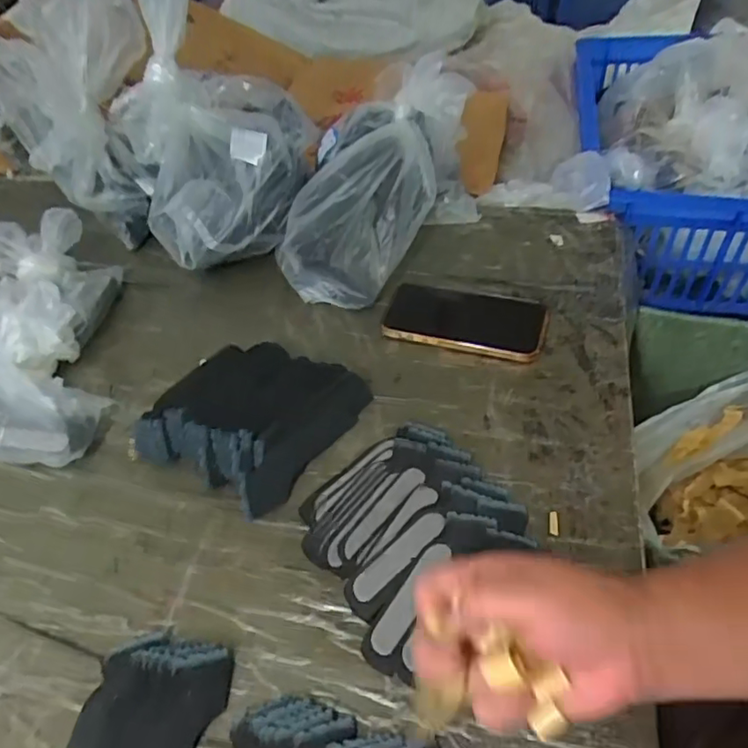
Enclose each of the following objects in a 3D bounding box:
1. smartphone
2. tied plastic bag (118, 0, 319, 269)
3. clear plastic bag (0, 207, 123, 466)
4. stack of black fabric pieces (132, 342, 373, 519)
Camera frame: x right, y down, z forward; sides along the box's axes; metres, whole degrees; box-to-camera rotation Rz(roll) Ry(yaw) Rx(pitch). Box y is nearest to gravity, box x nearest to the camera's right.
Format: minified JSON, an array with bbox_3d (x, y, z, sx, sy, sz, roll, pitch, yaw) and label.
[{"bbox_3d":[0.086,-0.053,0.571,0.149,0.009,0.084,11,49,16],"label":"smartphone"},{"bbox_3d":[-0.161,-0.253,0.583,0.190,0.237,0.151,-9,45,-2],"label":"tied plastic bag"},{"bbox_3d":[-0.324,-0.038,0.558,0.140,0.082,0.281,-13,47,-6],"label":"clear plastic bag"},{"bbox_3d":[-0.105,0.029,0.499,0.151,0.034,0.140,21,52,24],"label":"stack of black fabric pieces"}]

